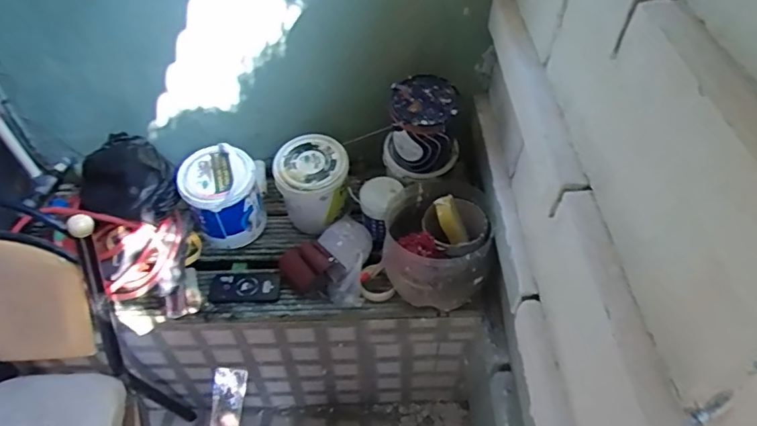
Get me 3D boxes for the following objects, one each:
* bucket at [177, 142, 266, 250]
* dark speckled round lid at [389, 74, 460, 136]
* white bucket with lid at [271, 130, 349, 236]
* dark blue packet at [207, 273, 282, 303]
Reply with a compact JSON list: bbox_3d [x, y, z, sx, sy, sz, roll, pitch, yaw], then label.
[{"bbox_3d":[-0.386,-0.034,1.330,0.170,0.225,0.158,0,49,0],"label":"bucket"},{"bbox_3d":[0.102,-0.250,1.178,0.155,0.059,0.154,0,49,0],"label":"dark speckled round lid"},{"bbox_3d":[-0.166,-0.072,1.357,0.176,0.188,0.185,0,49,0],"label":"white bucket with lid"},{"bbox_3d":[-0.327,0.181,1.292,0.173,0.020,0.086,-2,49,-2],"label":"dark blue packet"}]

